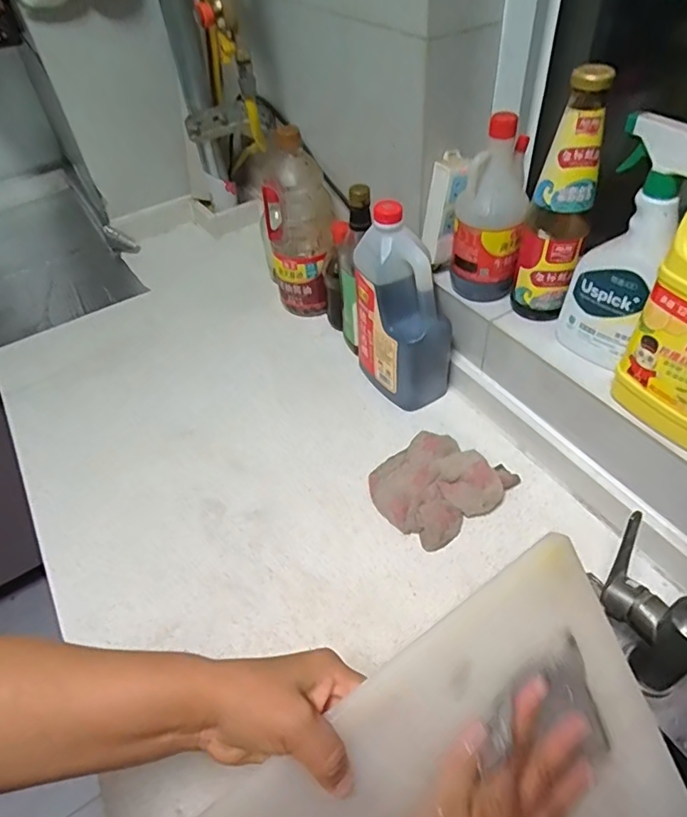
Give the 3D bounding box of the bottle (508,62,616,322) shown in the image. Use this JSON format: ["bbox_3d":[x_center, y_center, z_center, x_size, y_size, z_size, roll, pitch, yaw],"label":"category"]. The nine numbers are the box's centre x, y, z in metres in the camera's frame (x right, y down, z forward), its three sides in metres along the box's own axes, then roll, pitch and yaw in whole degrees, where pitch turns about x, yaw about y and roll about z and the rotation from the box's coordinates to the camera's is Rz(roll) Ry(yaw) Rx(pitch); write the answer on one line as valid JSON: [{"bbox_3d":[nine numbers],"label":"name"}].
[{"bbox_3d":[0.240,-0.217,0.585,0.064,0.265,0.064,12,49,16],"label":"bottle"}]

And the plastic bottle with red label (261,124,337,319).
[{"bbox_3d":[-0.073,-0.289,0.865,0.115,0.269,0.127,-10,49,-4],"label":"plastic bottle with red label"}]

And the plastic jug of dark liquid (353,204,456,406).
[{"bbox_3d":[0.074,-0.131,0.712,0.093,0.260,0.138,-28,52,-18],"label":"plastic jug of dark liquid"}]

